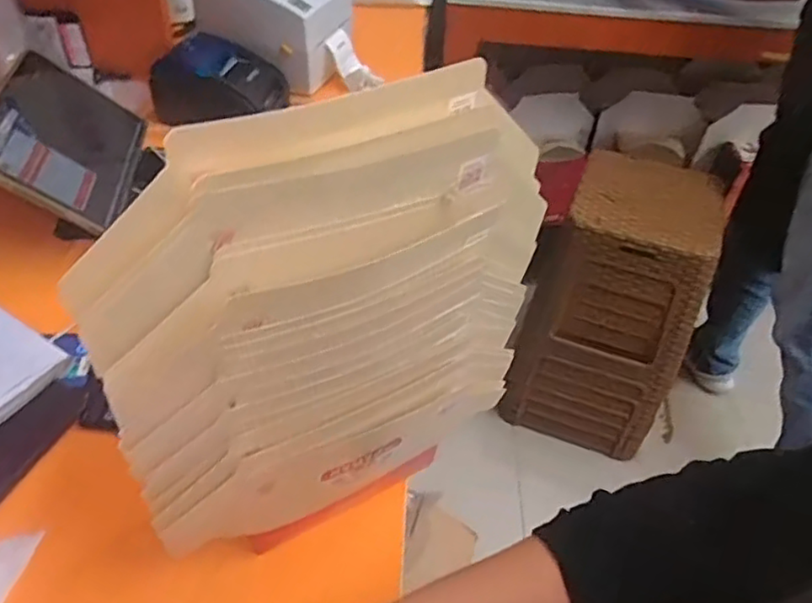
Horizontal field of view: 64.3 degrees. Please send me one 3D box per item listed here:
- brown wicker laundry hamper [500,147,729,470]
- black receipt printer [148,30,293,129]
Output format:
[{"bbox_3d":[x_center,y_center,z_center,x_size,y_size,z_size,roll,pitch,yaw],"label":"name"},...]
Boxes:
[{"bbox_3d":[0.450,0.016,1.432,0.345,0.614,0.302,14,47,9],"label":"brown wicker laundry hamper"},{"bbox_3d":[-0.288,-0.348,1.014,0.191,0.107,0.100,5,46,0],"label":"black receipt printer"}]

